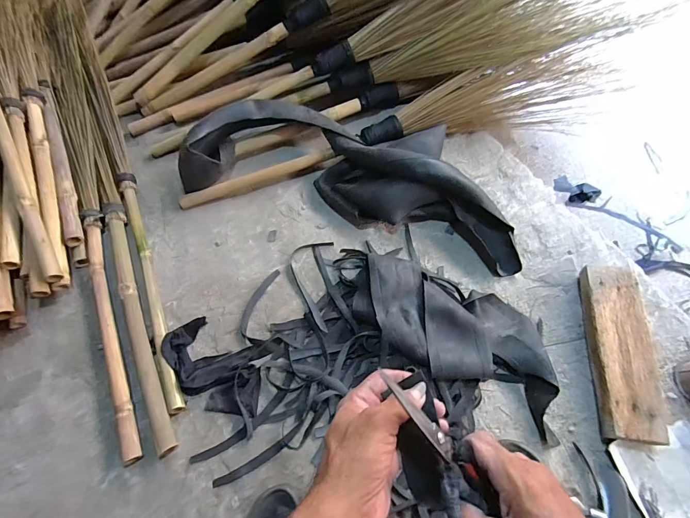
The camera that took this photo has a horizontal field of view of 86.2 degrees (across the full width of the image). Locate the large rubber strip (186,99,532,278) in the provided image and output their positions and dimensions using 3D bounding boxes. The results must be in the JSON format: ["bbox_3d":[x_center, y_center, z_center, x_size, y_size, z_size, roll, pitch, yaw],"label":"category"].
[{"bbox_3d":[0.036,-0.215,0.852,0.761,0.133,0.308,14,64,9],"label":"large rubber strip"}]

